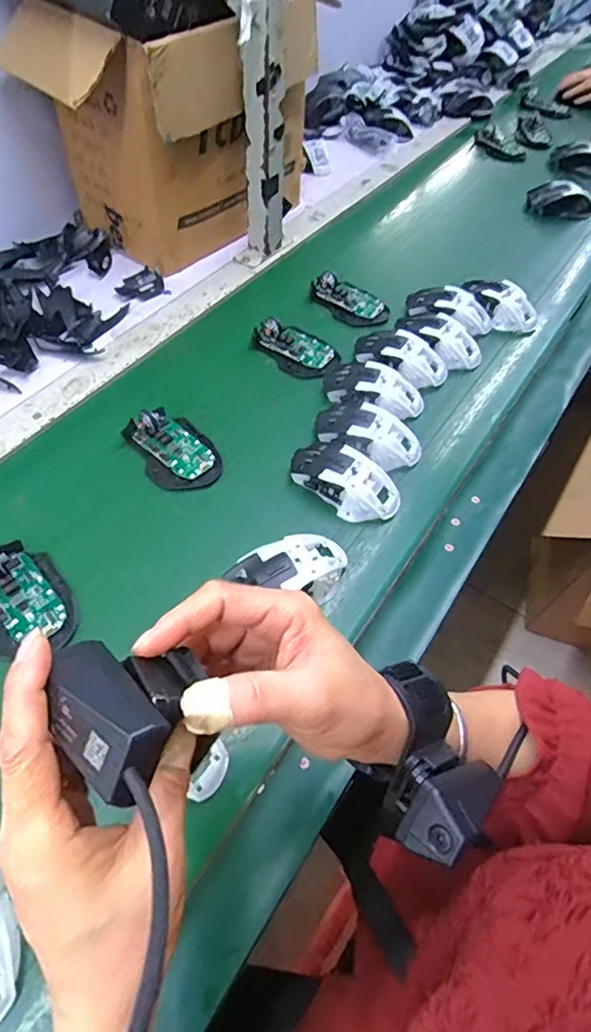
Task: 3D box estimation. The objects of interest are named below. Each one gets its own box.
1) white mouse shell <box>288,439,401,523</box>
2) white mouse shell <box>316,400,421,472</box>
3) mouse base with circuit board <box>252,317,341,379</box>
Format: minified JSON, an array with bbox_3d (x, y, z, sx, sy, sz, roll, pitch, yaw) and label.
[{"bbox_3d":[0.052,-0.041,0.539,0.116,0.035,0.068,36,61,20],"label":"white mouse shell"},{"bbox_3d":[0.078,-0.090,0.573,0.115,0.032,0.058,28,54,14],"label":"white mouse shell"},{"bbox_3d":[0.001,-0.211,0.663,0.110,0.030,0.066,36,56,20],"label":"mouse base with circuit board"}]

